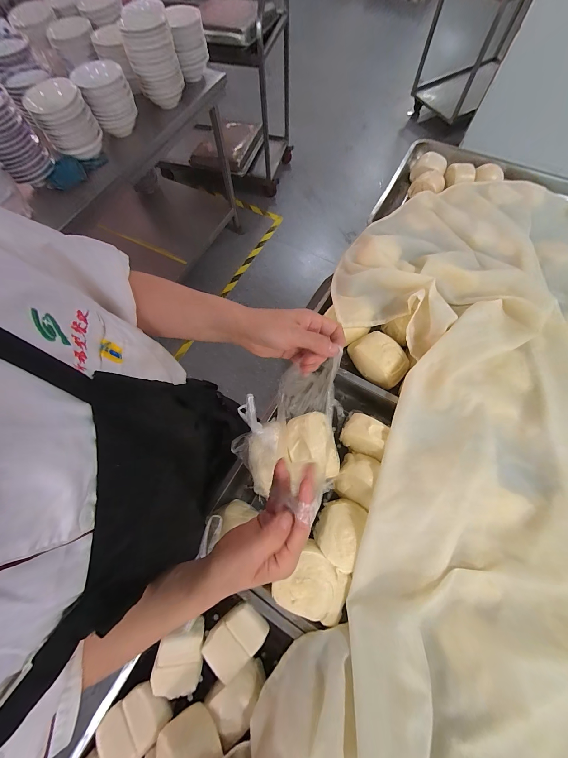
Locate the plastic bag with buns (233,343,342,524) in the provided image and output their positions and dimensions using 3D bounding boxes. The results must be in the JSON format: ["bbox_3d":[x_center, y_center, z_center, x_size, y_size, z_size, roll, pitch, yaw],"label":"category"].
[{"bbox_3d":[0.008,0.083,0.415,0.164,0.135,0.196,3,67,0],"label":"plastic bag with buns"}]

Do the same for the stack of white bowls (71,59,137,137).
[{"bbox_3d":[-0.669,-1.063,1.037,0.168,0.174,0.203,-26,71,-8],"label":"stack of white bowls"}]

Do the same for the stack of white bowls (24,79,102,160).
[{"bbox_3d":[-0.770,-0.914,0.963,0.178,0.166,0.182,-27,71,-9],"label":"stack of white bowls"}]

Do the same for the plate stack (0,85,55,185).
[{"bbox_3d":[-0.923,-0.795,0.886,0.180,0.202,0.152,-39,74,-12],"label":"plate stack"}]

